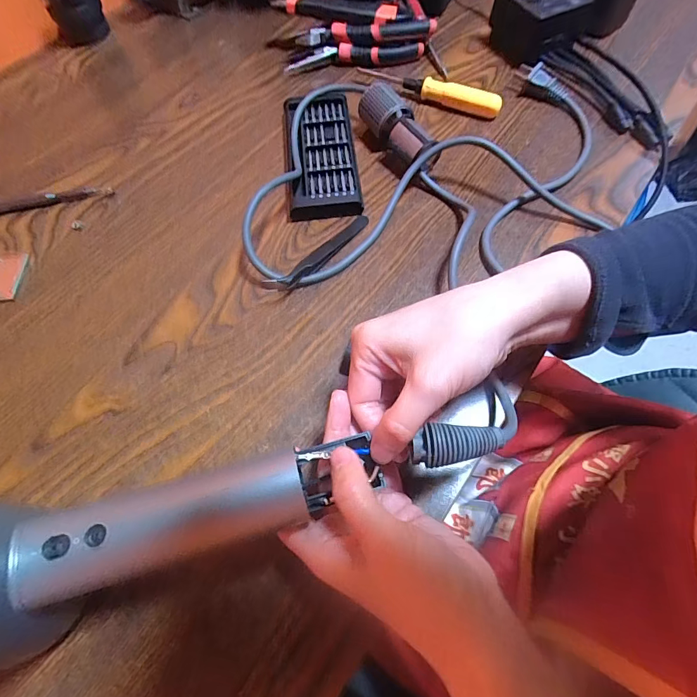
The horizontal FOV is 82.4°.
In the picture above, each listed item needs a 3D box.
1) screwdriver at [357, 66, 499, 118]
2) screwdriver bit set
[{"bbox_3d":[0.085,-0.280,0.427,0.158,0.019,0.016,24,66,14],"label":"screwdriver"},{"bbox_3d":[-0.027,-0.191,0.390,0.067,0.021,0.163,-6,63,-1],"label":"screwdriver bit set"}]

